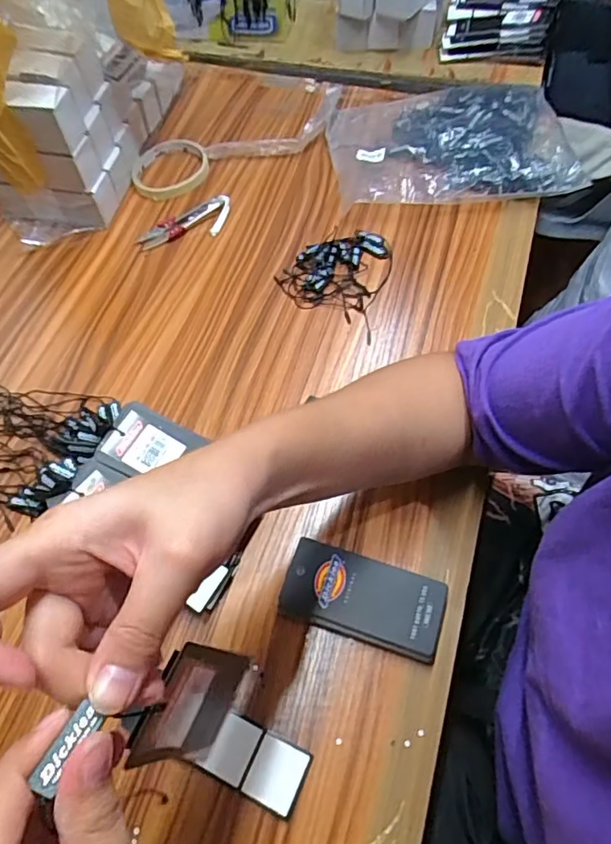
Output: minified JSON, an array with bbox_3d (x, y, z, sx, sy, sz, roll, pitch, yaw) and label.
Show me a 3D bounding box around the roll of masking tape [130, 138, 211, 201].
[{"bbox_3d":[-0.151,-0.286,0.622,0.080,0.010,0.093,6,61,6],"label":"roll of masking tape"}]

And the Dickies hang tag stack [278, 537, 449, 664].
[{"bbox_3d":[0.040,0.123,0.387,0.108,0.013,0.054,15,62,11],"label":"Dickies hang tag stack"}]

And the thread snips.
[{"bbox_3d":[-0.124,-0.207,0.583,0.104,0.008,0.040,-25,62,-12],"label":"thread snips"}]

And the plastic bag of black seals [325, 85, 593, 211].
[{"bbox_3d":[0.156,-0.311,0.614,0.247,0.039,0.196,-4,60,0],"label":"plastic bag of black seals"}]

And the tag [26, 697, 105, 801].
[{"bbox_3d":[-0.072,0.100,0.169,0.009,0.004,0.025,15,43,11],"label":"tag"}]

